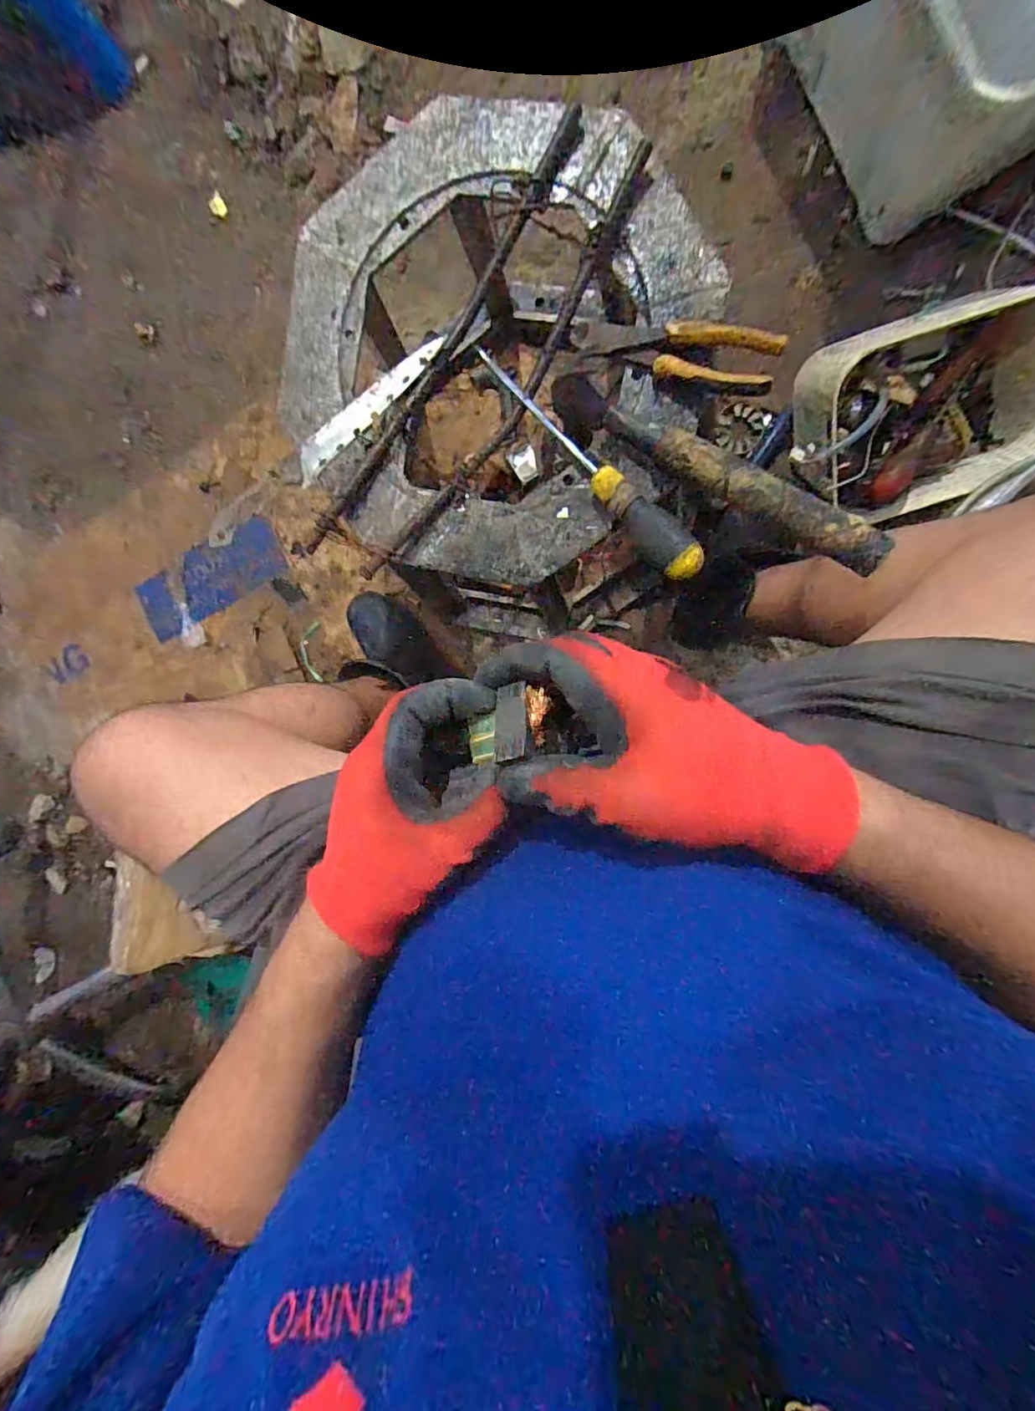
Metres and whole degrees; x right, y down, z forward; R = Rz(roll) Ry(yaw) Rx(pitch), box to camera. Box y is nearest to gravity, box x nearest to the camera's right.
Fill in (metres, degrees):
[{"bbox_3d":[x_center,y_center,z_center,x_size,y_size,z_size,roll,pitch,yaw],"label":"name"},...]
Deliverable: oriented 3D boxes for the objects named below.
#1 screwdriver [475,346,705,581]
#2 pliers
[{"bbox_3d":[0.053,-0.225,0.465,0.034,0.034,0.305,-40,76,8],"label":"screwdriver"},{"bbox_3d":[0.124,-0.293,0.438,0.177,0.016,0.049,19,97,21],"label":"pliers"}]

